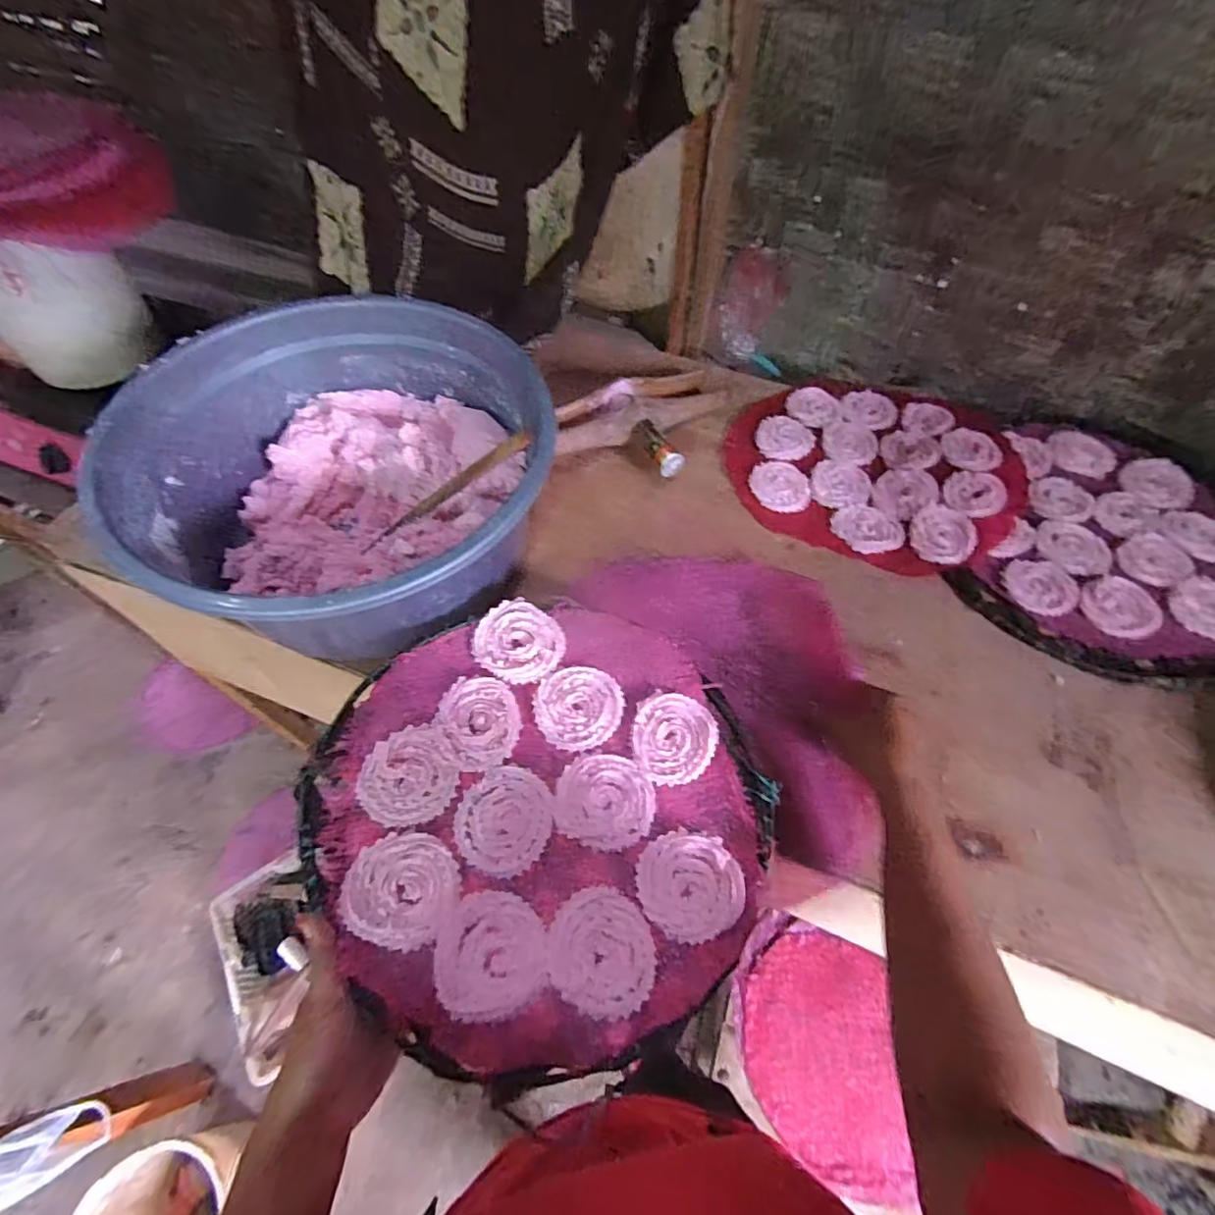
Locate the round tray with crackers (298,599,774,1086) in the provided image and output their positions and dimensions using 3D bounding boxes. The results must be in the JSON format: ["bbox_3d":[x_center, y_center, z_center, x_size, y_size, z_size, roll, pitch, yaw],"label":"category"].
[{"bbox_3d":[-0.049,0.145,0.450,0.330,0.030,0.340,0,58,0],"label":"round tray with crackers"}]

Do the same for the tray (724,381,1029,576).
[{"bbox_3d":[0.345,-0.192,0.747,0.348,0.022,0.311,29,62,17],"label":"tray"}]

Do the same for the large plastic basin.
[{"bbox_3d":[-0.253,-0.137,0.605,0.397,0.174,0.373,0,58,0],"label":"large plastic basin"}]

